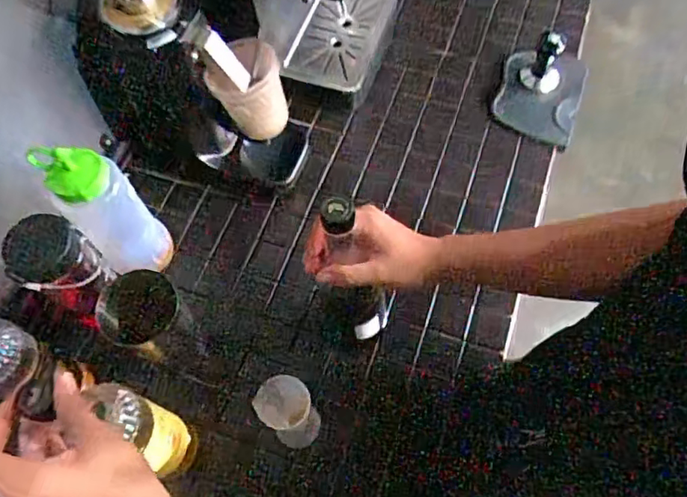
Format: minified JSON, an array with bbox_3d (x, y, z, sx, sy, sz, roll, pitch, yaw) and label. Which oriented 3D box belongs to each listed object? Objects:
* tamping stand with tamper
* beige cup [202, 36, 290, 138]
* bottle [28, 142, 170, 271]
[{"bbox_3d":[0.300,-0.254,0.842,0.123,0.079,0.161,17,65,10],"label":"tamping stand with tamper"},{"bbox_3d":[-0.115,-0.192,0.683,0.082,0.087,0.082,-1,64,2],"label":"beige cup"},{"bbox_3d":[-0.275,-0.046,0.659,0.085,0.214,0.082,-36,68,-15],"label":"bottle"}]

